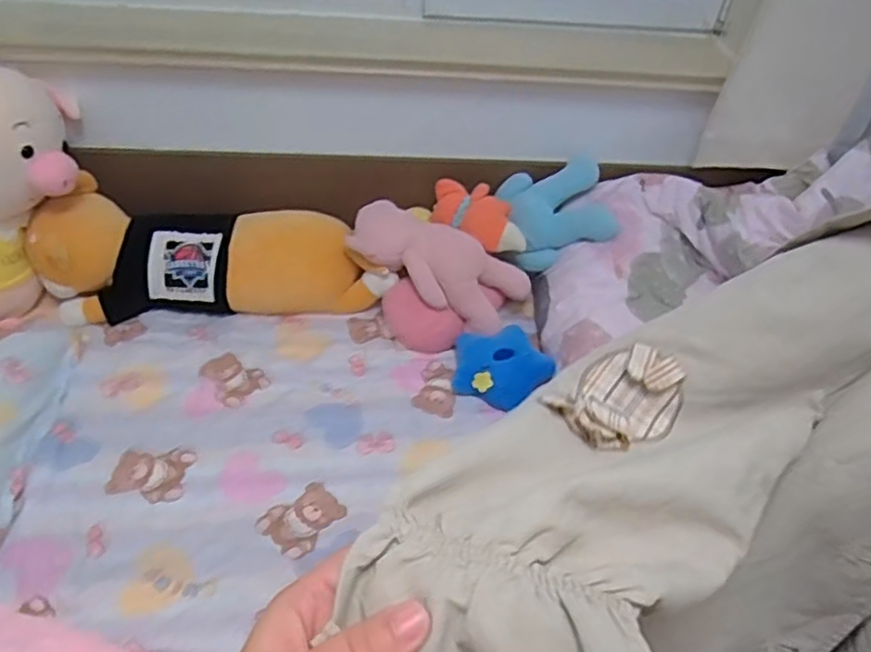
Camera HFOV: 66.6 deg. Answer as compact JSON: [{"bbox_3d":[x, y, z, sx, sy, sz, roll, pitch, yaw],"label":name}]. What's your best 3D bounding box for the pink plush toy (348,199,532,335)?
[{"bbox_3d":[0.011,-0.122,1.240,0.352,0.115,0.156,30,47,-3],"label":"pink plush toy"}]

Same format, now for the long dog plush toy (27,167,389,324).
[{"bbox_3d":[-0.416,-0.137,1.278,0.637,0.171,0.189,-2,46,-8],"label":"long dog plush toy"}]

